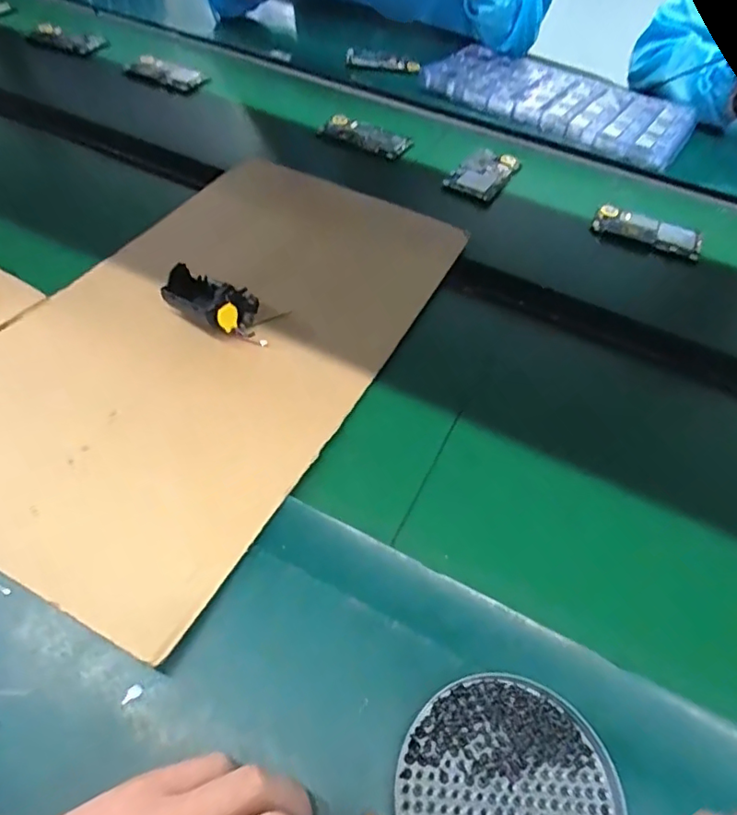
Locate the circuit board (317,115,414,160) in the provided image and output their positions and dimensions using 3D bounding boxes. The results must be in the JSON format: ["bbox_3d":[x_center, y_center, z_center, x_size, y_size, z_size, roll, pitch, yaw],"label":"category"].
[{"bbox_3d":[-0.007,-0.371,0.748,0.127,0.007,0.062,22,52,10],"label":"circuit board"}]

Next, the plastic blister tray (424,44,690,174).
[{"bbox_3d":[0.296,-0.484,0.859,0.394,0.023,0.234,26,53,13],"label":"plastic blister tray"}]

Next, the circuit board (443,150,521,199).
[{"bbox_3d":[0.152,-0.308,0.710,0.064,0.011,0.117,28,54,15],"label":"circuit board"}]

